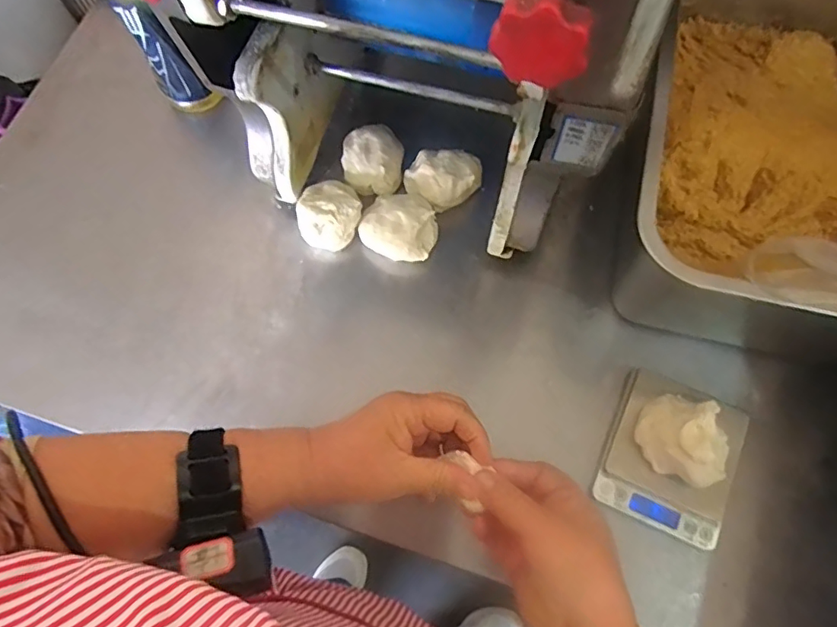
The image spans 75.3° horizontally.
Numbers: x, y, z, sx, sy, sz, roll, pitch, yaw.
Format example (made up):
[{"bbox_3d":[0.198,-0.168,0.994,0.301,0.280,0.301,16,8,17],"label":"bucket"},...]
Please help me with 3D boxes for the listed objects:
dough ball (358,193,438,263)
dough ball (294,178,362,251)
[{"bbox_3d":[-0.018,-0.084,0.547,0.075,0.039,0.062,21,69,10],"label":"dough ball"},{"bbox_3d":[-0.090,-0.100,0.551,0.063,0.046,0.065,0,69,0],"label":"dough ball"}]

